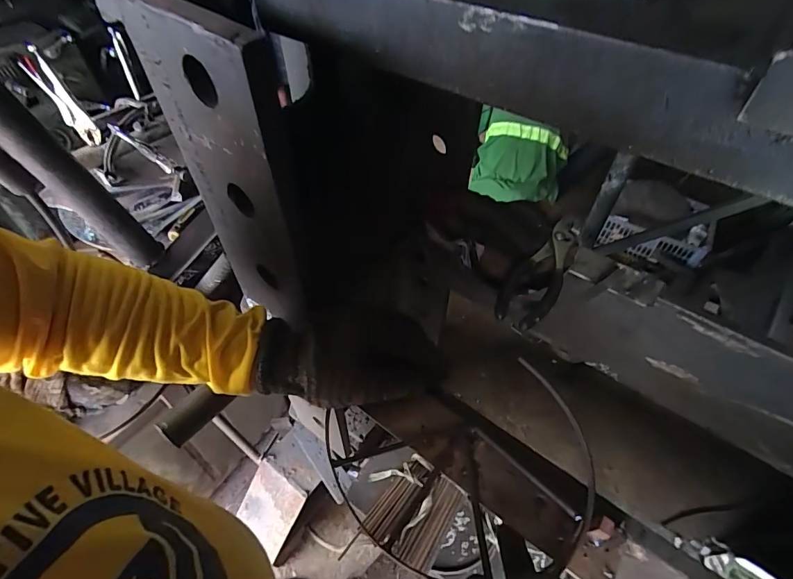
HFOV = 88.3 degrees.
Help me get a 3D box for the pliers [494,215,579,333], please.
[{"bbox_3d":[0.167,-0.026,0.477,0.058,0.018,0.193,22,53,17],"label":"pliers"}]

